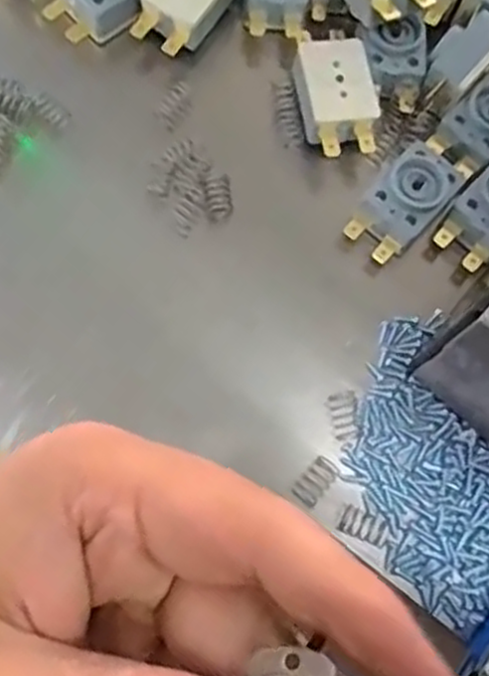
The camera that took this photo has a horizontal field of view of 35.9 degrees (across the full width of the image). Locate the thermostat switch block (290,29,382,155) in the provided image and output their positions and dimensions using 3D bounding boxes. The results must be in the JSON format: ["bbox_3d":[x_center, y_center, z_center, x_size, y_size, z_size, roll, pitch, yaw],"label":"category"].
[{"bbox_3d":[0.037,-0.097,0.307,0.031,0.015,0.049,-12,76,-6],"label":"thermostat switch block"}]

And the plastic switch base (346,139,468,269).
[{"bbox_3d":[0.063,-0.054,0.297,0.026,0.012,0.048,40,77,8],"label":"plastic switch base"}]

